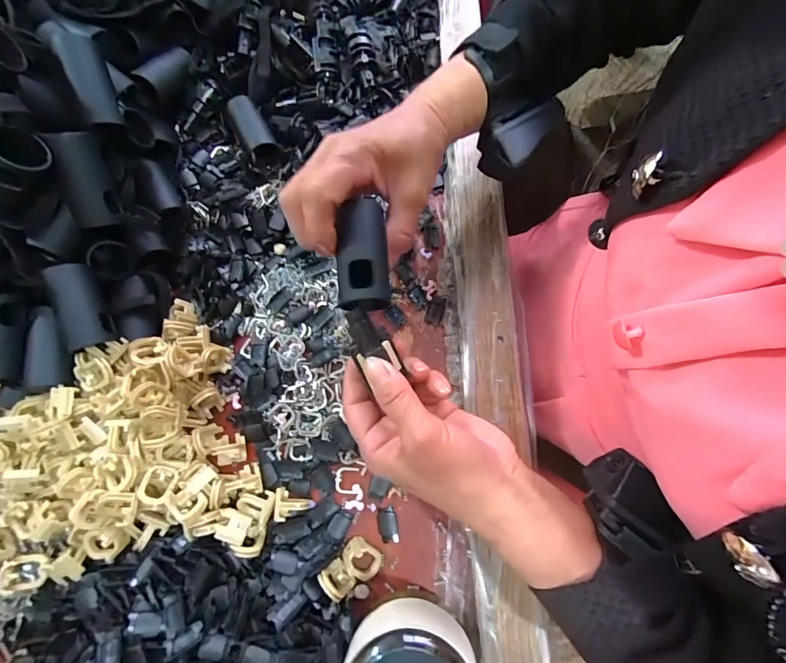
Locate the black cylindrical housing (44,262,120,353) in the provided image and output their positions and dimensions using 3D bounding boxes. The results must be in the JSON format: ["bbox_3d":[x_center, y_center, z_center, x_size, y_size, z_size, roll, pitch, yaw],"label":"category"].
[{"bbox_3d":[-0.229,-0.018,0.287,0.030,0.024,0.059,-17,91,-20],"label":"black cylindrical housing"}]

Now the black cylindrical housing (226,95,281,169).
[{"bbox_3d":[-0.132,-0.186,0.367,0.028,0.026,0.069,-29,76,-9],"label":"black cylindrical housing"}]

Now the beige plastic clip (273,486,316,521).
[{"bbox_3d":[-0.072,0.124,0.281,0.026,0.013,0.021,0,73,-1],"label":"beige plastic clip"}]

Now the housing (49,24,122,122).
[{"bbox_3d":[-0.222,-0.185,0.284,0.024,0.057,0.020,-3,43,-2],"label":"housing"}]

